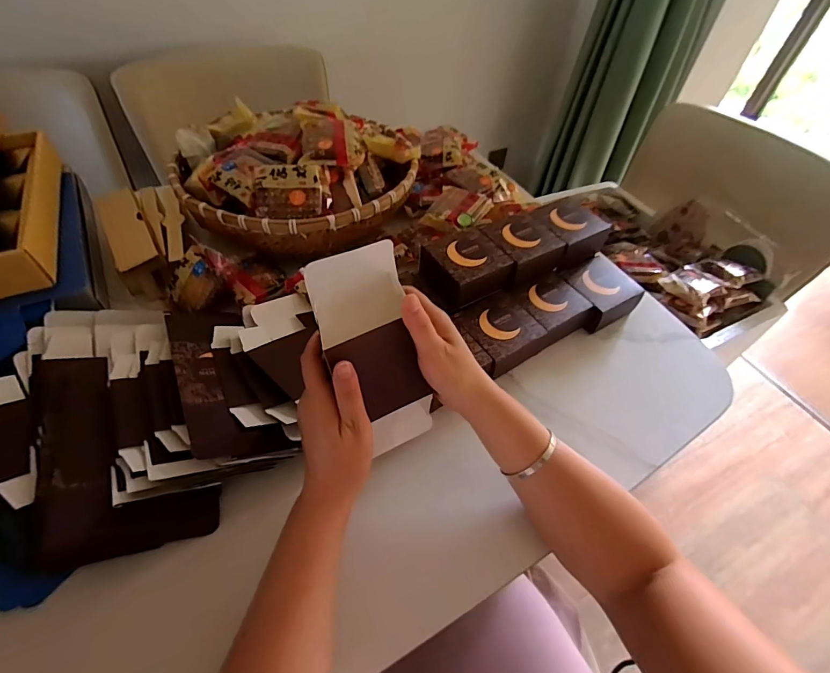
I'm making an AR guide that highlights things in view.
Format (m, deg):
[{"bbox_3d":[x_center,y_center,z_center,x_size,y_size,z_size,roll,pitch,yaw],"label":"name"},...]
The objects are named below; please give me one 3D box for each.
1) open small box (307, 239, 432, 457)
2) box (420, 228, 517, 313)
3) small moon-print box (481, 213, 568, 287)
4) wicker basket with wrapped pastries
[{"bbox_3d":[-0.028,0.023,0.388,0.092,0.200,0.050,-32,31,-26],"label":"open small box"},{"bbox_3d":[0.064,-0.086,0.548,0.094,0.056,0.099,-27,56,-23],"label":"box"},{"bbox_3d":[0.143,-0.119,0.574,0.095,0.045,0.091,-28,57,-23],"label":"small moon-print box"},{"bbox_3d":[-0.173,-0.253,0.630,0.346,0.113,0.293,2,50,-1],"label":"wicker basket with wrapped pastries"}]

